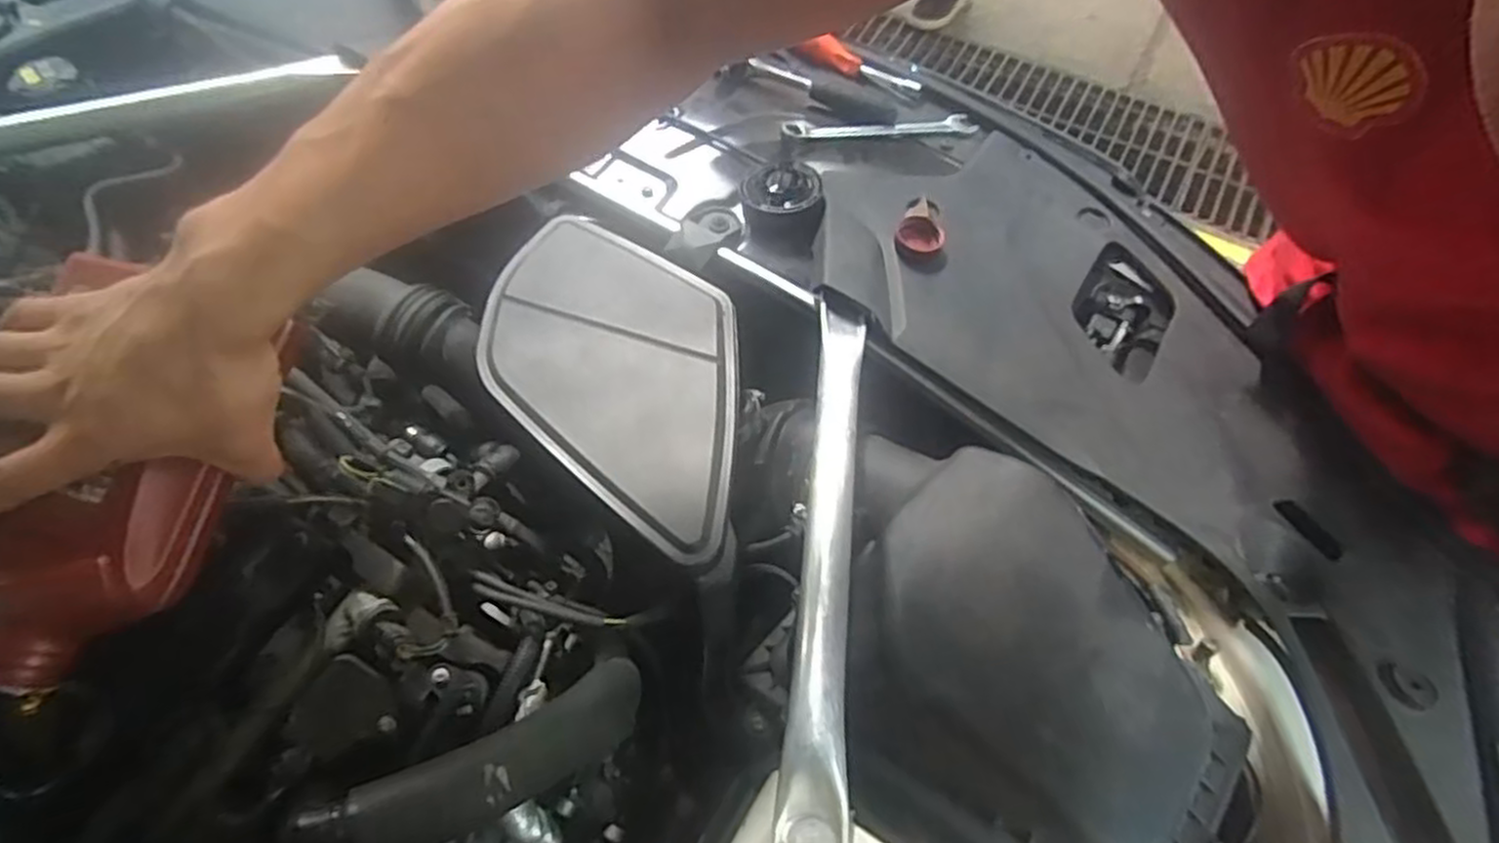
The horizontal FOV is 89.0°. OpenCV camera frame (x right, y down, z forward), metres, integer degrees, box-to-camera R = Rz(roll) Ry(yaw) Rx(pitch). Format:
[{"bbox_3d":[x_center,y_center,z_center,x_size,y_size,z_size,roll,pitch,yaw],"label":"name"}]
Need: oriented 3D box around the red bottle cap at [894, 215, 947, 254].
[{"bbox_3d":[0.145,-0.161,0.649,0.039,0.017,0.037,0,60,-1],"label":"red bottle cap"}]

